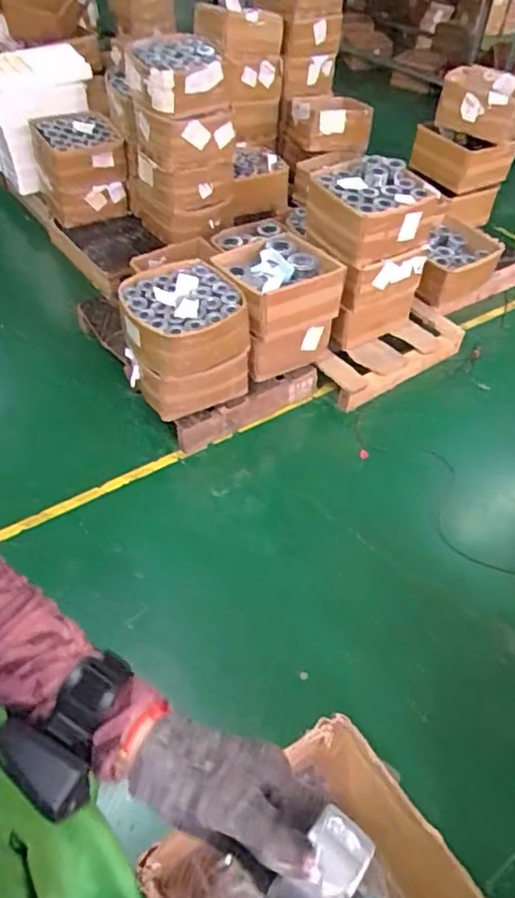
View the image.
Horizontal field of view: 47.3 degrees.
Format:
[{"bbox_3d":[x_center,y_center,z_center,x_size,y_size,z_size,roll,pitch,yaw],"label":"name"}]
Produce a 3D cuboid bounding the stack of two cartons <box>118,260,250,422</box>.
[{"bbox_3d":[-0.237,-0.369,1.874,0.360,0.302,0.443,-13,51,-14],"label":"stack of two cartons"}]

